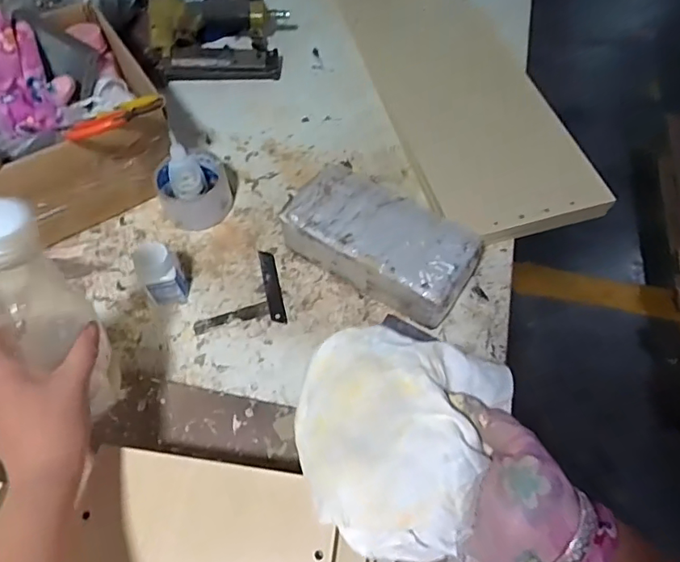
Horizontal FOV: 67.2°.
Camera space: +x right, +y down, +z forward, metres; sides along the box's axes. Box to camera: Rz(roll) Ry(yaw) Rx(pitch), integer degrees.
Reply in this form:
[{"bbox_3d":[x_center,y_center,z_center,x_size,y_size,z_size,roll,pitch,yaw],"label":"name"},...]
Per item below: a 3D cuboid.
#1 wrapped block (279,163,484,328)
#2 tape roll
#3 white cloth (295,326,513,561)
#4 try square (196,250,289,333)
[{"bbox_3d":[0.043,-0.040,0.565,0.204,0.071,0.108,30,65,16],"label":"wrapped block"},{"bbox_3d":[-0.171,-0.102,0.616,0.080,0.051,0.084,0,60,0],"label":"tape roll"},{"bbox_3d":[0.035,0.095,0.348,0.132,0.045,0.148,26,64,14],"label":"white cloth"},{"bbox_3d":[-0.114,0.010,0.576,0.097,0.004,0.092,-7,61,-4],"label":"try square"}]

